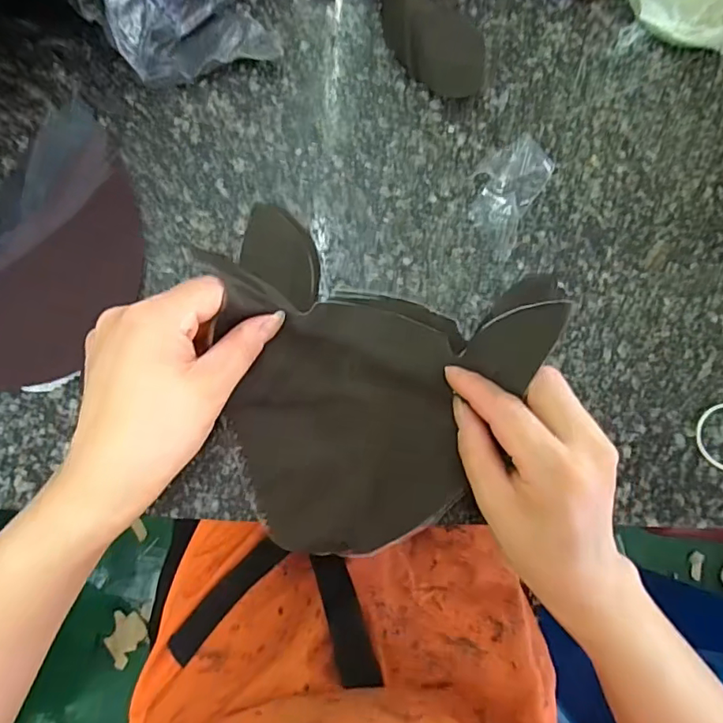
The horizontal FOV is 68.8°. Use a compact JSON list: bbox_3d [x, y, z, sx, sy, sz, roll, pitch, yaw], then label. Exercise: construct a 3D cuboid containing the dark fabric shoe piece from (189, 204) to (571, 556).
[{"bbox_3d":[-0.006,0.016,0.288,0.175,0.055,0.176,18,85,-1],"label":"dark fabric shoe piece"}]

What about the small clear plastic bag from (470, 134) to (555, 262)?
[{"bbox_3d":[0.091,-0.108,0.334,0.040,0.004,0.077,28,85,-1],"label":"small clear plastic bag"}]

